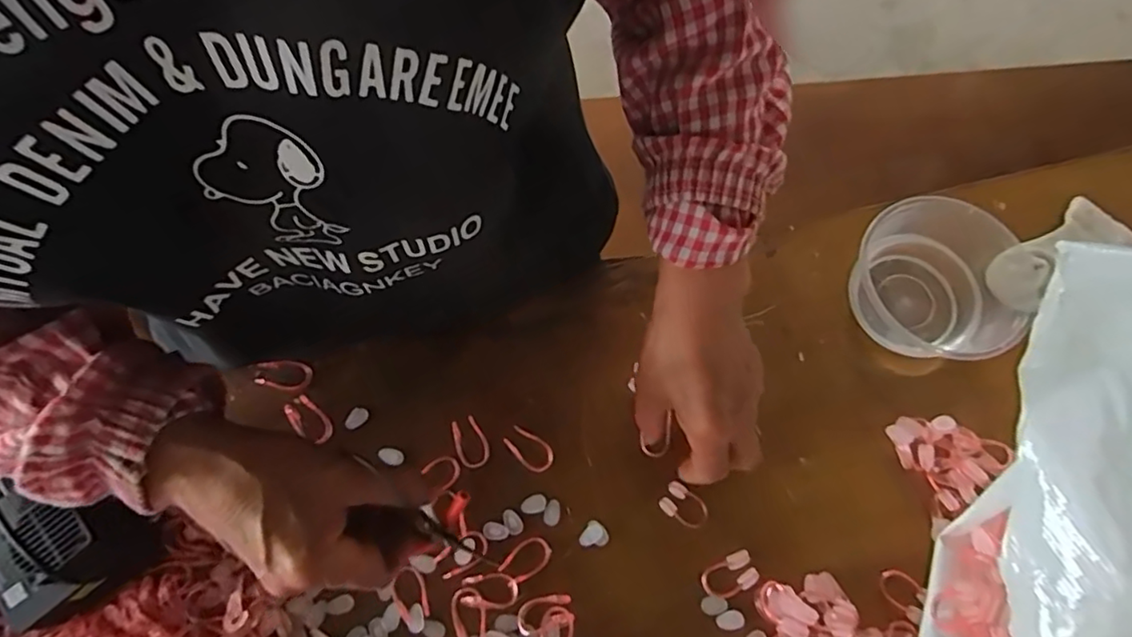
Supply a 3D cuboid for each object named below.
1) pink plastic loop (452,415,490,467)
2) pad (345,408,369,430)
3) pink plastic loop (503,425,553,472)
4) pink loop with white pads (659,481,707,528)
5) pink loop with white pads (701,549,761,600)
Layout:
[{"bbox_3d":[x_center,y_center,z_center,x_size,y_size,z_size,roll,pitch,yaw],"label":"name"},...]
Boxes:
[{"bbox_3d":[-0.068,0.088,0.421,0.022,0.005,0.036,-27,76,-9],"label":"pink plastic loop"},{"bbox_3d":[-0.151,0.072,0.430,0.013,0.004,0.017,23,74,5],"label":"pad"},{"bbox_3d":[-0.026,0.092,0.421,0.037,0.004,0.022,43,77,11],"label":"pink plastic loop"},{"bbox_3d":[0.081,0.130,0.408,0.035,0.013,0.022,37,75,9],"label":"pink loop with white pads"},{"bbox_3d":[0.109,0.172,0.400,0.037,0.009,0.023,-21,75,-8],"label":"pink loop with white pads"}]

